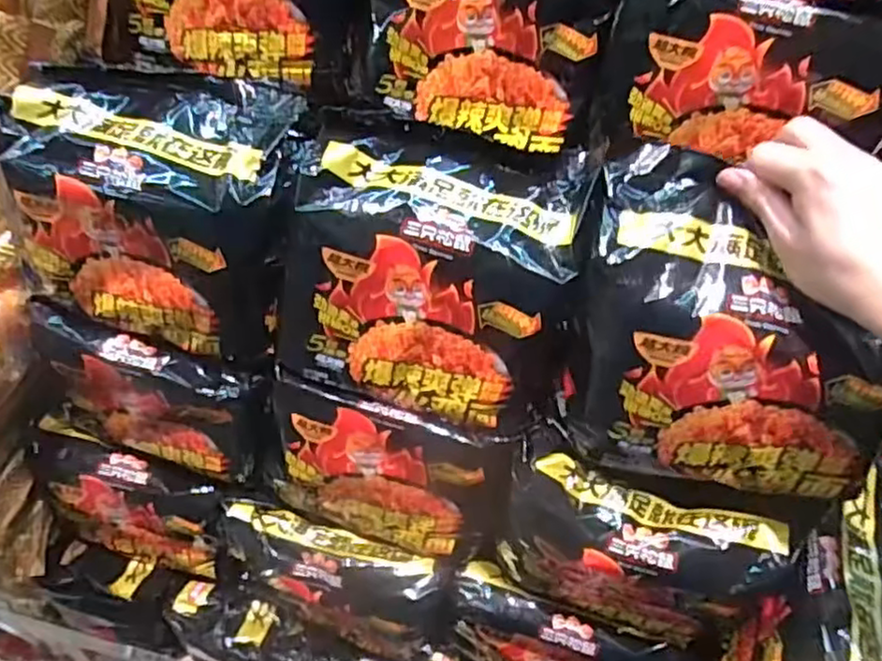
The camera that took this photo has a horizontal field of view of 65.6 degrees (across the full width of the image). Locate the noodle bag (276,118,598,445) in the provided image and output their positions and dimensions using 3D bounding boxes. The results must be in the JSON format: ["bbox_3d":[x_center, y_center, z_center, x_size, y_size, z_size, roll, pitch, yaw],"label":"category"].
[{"bbox_3d":[-0.008,-0.036,0.496,0.196,0.163,0.127,10,45,4],"label":"noodle bag"}]

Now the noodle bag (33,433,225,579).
[{"bbox_3d":[-0.289,0.168,0.644,0.185,0.134,0.039,14,45,8],"label":"noodle bag"}]

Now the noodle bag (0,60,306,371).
[{"bbox_3d":[-0.206,-0.087,0.507,0.194,0.164,0.111,13,45,6],"label":"noodle bag"}]

